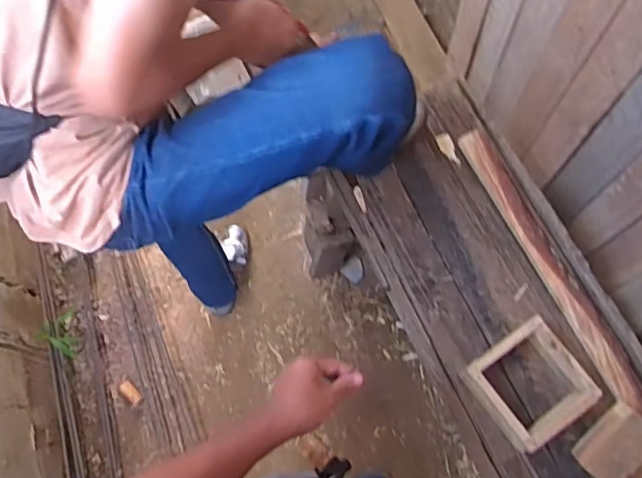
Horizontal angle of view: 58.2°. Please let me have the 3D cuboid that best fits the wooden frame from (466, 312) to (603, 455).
[{"bbox_3d":[0.331,0.229,0.920,0.143,0.094,0.148,-34,72,-10],"label":"wooden frame"}]

